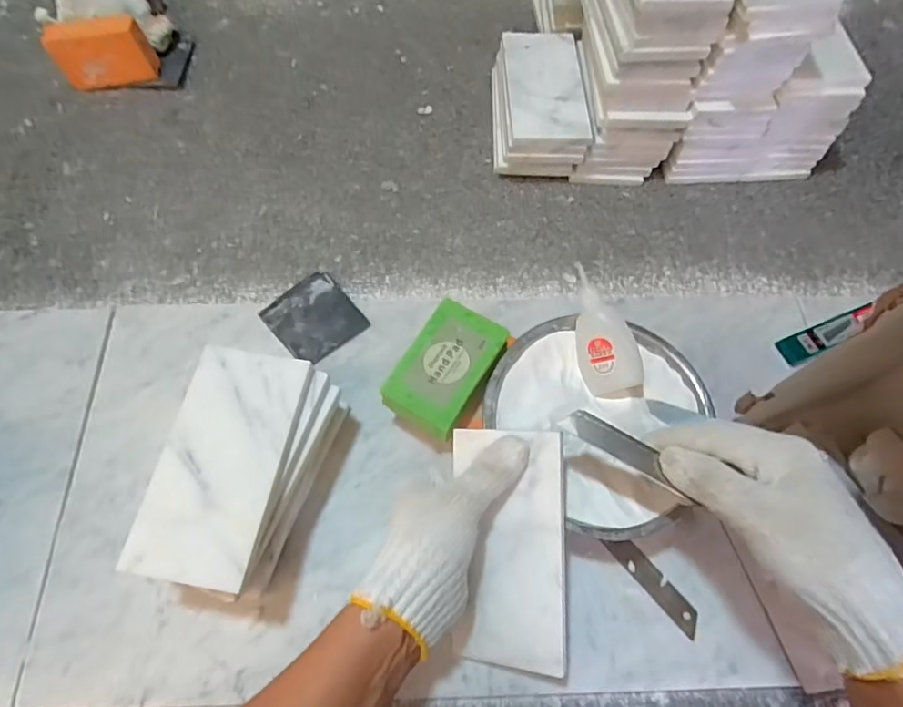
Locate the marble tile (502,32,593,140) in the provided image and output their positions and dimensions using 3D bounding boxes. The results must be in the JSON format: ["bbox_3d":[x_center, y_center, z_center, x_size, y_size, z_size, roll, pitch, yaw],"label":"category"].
[{"bbox_3d":[0.095,-0.269,0.552,0.074,0.010,0.143,-2,65,-1],"label":"marble tile"}]

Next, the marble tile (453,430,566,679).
[{"bbox_3d":[0.038,0.126,0.361,0.072,0.006,0.148,-4,82,26],"label":"marble tile"}]

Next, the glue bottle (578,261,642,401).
[{"bbox_3d":[0.113,-0.014,0.415,0.035,0.027,0.101,-16,86,-9],"label":"glue bottle"}]

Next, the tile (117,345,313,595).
[{"bbox_3d":[-0.146,0.067,0.353,0.075,0.007,0.147,10,64,4],"label":"tile"}]

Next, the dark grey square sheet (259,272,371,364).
[{"bbox_3d":[-0.119,-0.032,0.482,0.070,0.004,0.073,-37,72,-18],"label":"dark grey square sheet"}]

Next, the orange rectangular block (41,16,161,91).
[{"bbox_3d":[-0.372,-0.317,0.590,0.097,0.063,0.024,-8,64,-5],"label":"orange rectangular block"}]

